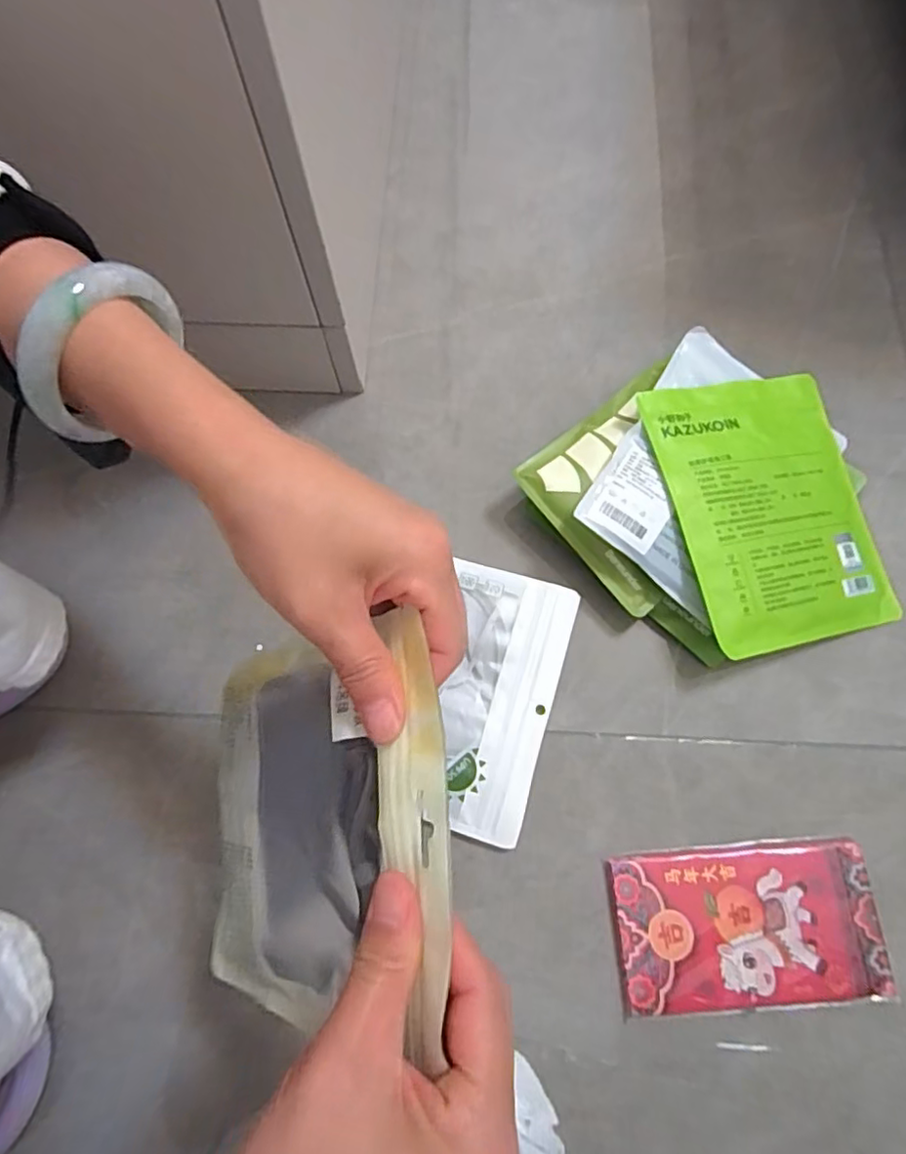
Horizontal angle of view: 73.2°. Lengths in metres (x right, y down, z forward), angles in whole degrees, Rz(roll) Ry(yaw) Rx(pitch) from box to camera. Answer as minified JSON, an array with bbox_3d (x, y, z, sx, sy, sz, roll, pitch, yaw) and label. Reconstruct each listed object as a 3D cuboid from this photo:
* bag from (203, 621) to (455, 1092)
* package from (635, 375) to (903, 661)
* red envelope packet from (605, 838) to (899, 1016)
[{"bbox_3d":[-0.063,0.103,0.253,0.160,0.013,0.147,-19,72,42],"label":"bag"},{"bbox_3d":[0.241,-0.056,0.462,0.165,0.011,0.205,-9,75,-17],"label":"package"},{"bbox_3d":[0.192,0.230,0.402,0.170,0.012,0.094,-4,73,-1],"label":"red envelope packet"}]

